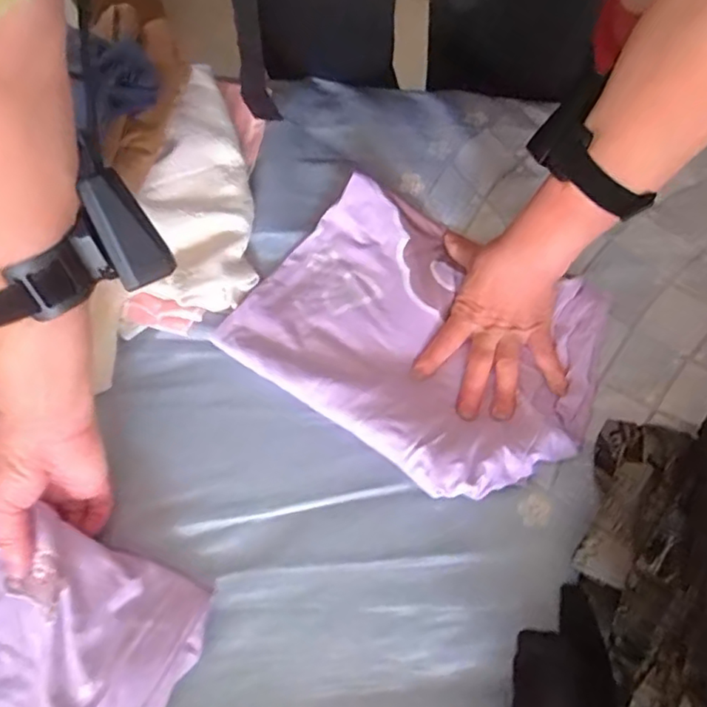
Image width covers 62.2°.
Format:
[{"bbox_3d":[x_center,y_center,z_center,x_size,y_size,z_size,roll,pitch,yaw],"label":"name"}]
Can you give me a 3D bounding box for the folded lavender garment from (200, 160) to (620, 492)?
[{"bbox_3d":[0.058,-0.018,0.496,0.283,0.038,0.214,33,66,15],"label":"folded lavender garment"}]

